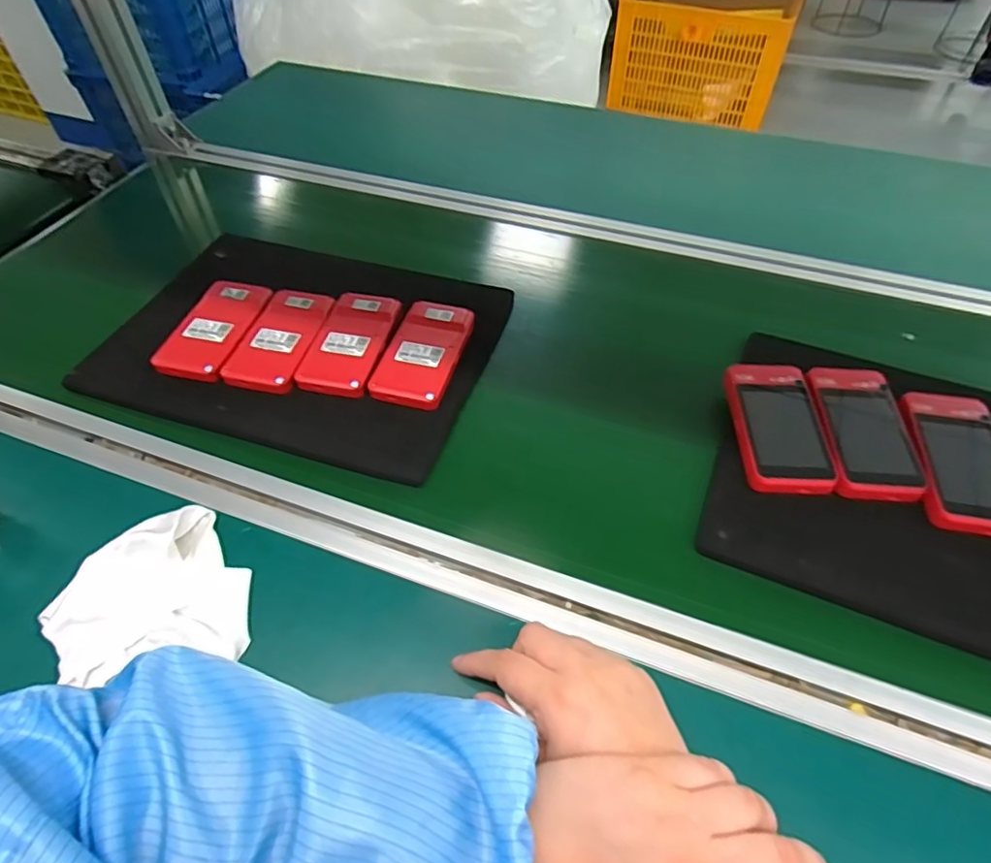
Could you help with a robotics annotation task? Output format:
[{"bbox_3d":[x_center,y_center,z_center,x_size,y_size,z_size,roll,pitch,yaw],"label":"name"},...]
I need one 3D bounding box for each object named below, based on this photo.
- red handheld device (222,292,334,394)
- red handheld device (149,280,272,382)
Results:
[{"bbox_3d":[-0.195,-0.085,0.535,0.066,0.017,0.130,7,50,8],"label":"red handheld device"},{"bbox_3d":[-0.258,-0.096,0.542,0.063,0.016,0.121,9,50,9],"label":"red handheld device"}]

